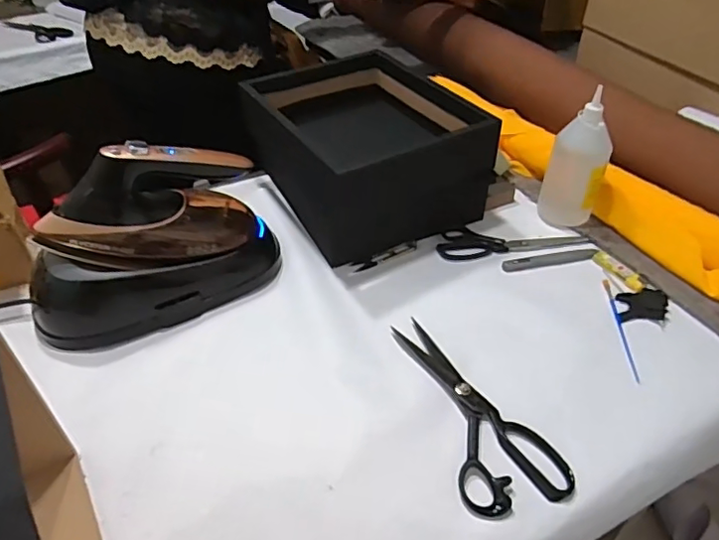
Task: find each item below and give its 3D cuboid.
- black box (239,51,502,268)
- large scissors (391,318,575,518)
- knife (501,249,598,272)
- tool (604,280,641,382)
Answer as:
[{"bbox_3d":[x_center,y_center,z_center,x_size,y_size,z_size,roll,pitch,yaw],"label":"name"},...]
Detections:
[{"bbox_3d":[0.009,-0.180,0.840,0.242,0.155,0.285,-21,46,-21],"label":"black box"},{"bbox_3d":[0.116,0.140,0.595,0.101,0.011,0.240,-14,44,-14],"label":"large scissors"},{"bbox_3d":[0.261,-0.014,0.772,0.134,0.006,0.022,-7,42,-7],"label":"knife"},{"bbox_3d":[0.318,0.070,0.681,0.009,0.004,0.163,2,43,5],"label":"tool"}]

